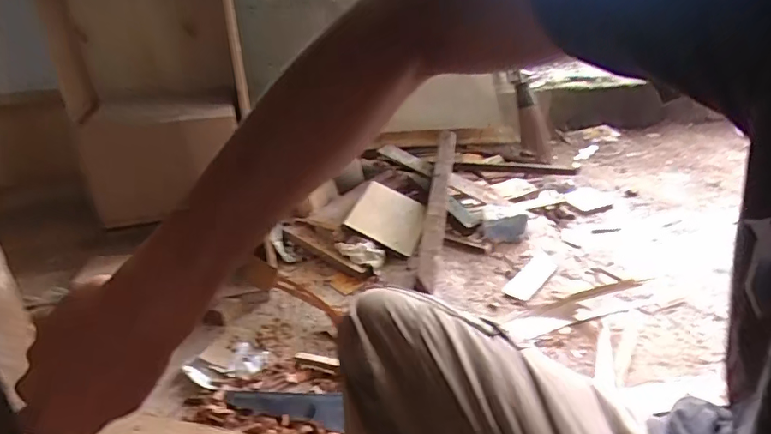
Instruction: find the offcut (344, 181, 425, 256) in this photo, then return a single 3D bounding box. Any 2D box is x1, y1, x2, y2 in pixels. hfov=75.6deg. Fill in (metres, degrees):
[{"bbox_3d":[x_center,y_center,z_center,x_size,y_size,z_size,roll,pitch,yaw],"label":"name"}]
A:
[{"bbox_3d":[0.008,-0.002,1.470,0.221,0.041,0.195,25,54,-11],"label":"offcut"}]

